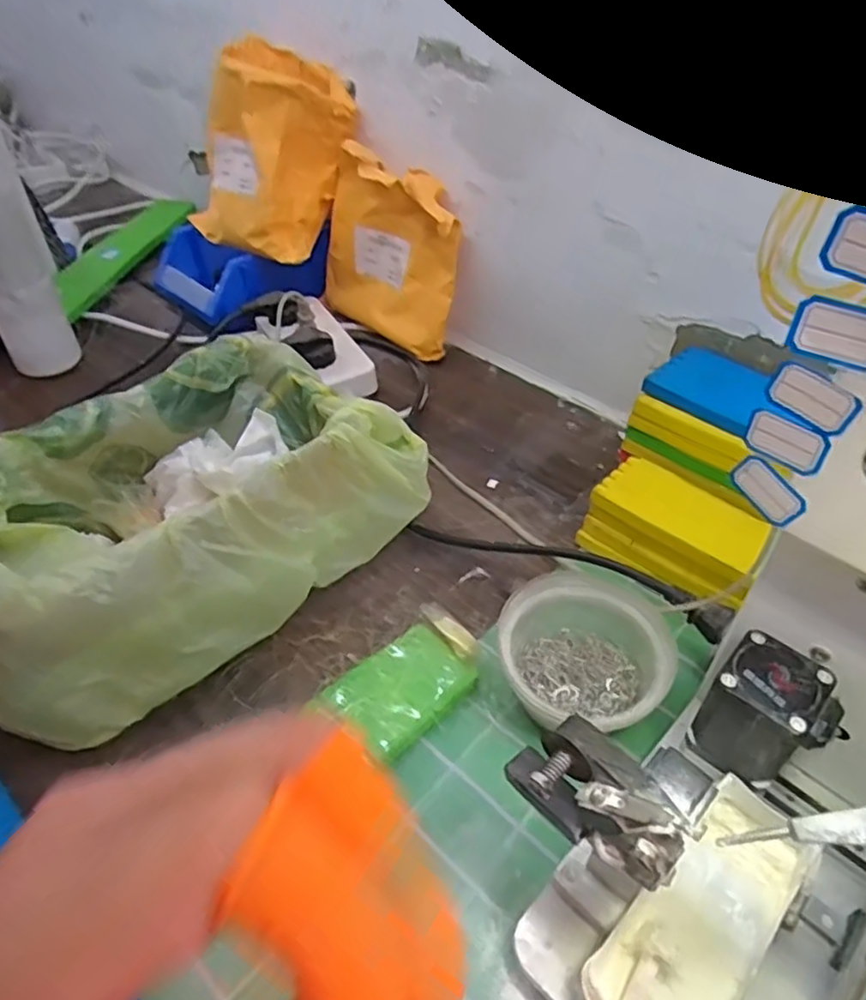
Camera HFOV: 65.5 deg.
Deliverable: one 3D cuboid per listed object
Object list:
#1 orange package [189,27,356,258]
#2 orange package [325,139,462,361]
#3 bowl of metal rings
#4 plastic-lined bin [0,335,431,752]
[{"bbox_3d":[-0.167,-0.341,0.680,0.148,0.196,0.054,30,26,4],"label":"orange package"},{"bbox_3d":[-0.051,-0.249,0.679,0.171,0.177,0.043,28,41,27],"label":"orange package"},{"bbox_3d":[0.089,0.094,0.407,0.095,0.053,0.098,0,45,0],"label":"bowl of metal rings"},{"bbox_3d":[-0.160,0.012,0.452,0.288,0.124,0.159,-29,51,-26],"label":"plastic-lined bin"}]

